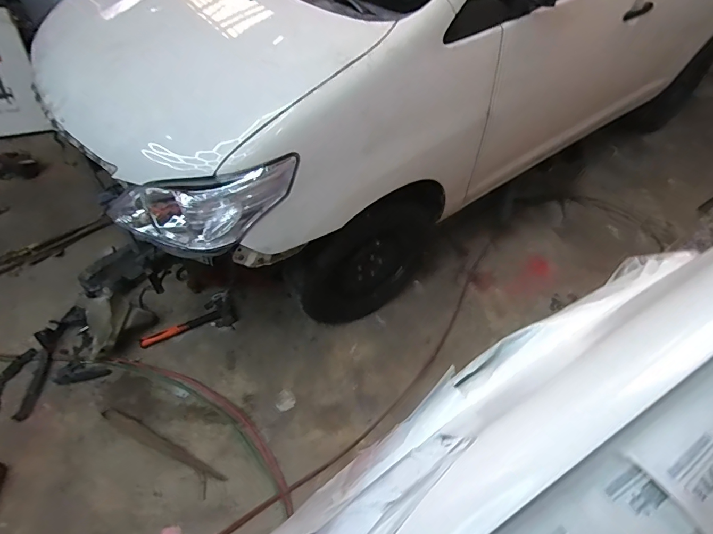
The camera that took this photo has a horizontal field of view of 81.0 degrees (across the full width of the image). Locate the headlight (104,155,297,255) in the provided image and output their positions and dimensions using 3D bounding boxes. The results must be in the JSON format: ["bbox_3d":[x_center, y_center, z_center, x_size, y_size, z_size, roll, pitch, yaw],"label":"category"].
[{"bbox_3d":[-0.460,-0.163,1.199,0.600,0.185,0.201,-7,50,14],"label":"headlight"}]

